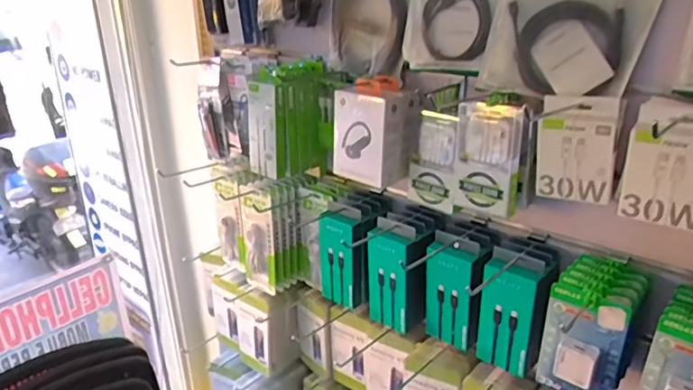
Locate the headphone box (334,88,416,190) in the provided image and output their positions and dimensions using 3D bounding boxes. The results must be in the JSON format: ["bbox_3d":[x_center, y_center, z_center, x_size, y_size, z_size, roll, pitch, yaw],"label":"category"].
[{"bbox_3d":[0.039,-0.089,0.761,0.111,0.134,0.065,17,28,37],"label":"headphone box"}]

